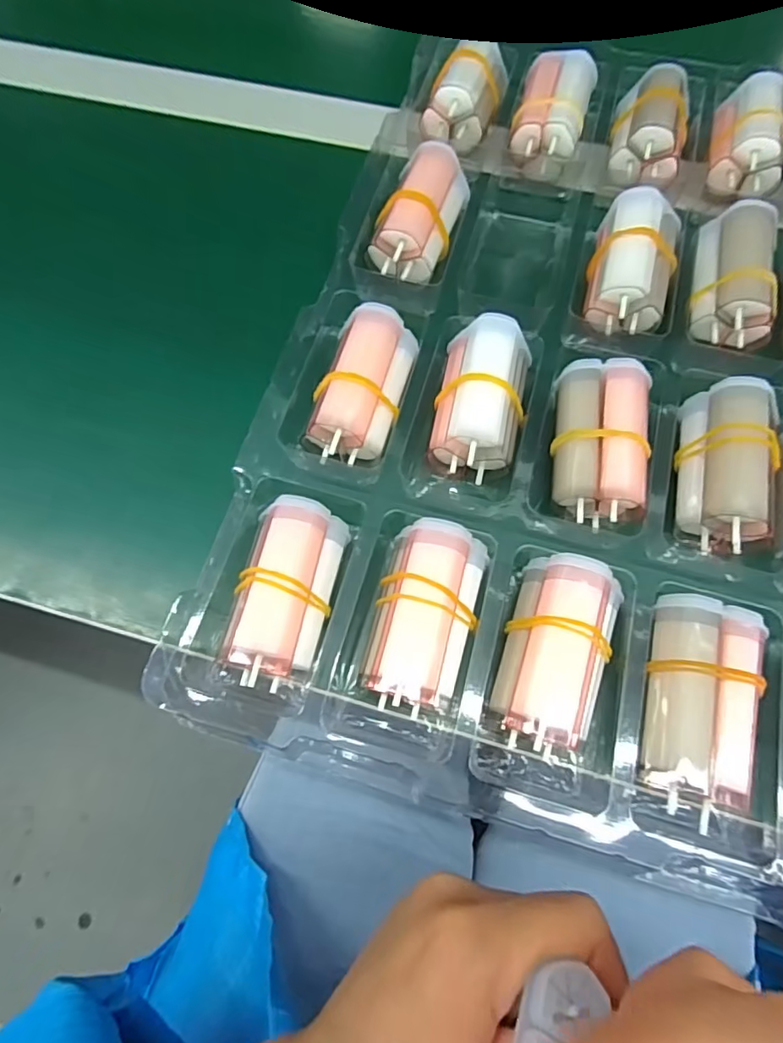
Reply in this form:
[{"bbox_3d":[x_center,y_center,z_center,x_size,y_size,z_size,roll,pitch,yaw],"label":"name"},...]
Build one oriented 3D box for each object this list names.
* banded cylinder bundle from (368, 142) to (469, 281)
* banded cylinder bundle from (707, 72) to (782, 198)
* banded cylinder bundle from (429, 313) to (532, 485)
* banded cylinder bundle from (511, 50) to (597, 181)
[{"bbox_3d":[0.016,-0.151,0.270,0.029,0.023,0.068,21,71,9],"label":"banded cylinder bundle"},{"bbox_3d":[0.185,-0.204,0.287,0.031,0.024,0.067,10,69,5],"label":"banded cylinder bundle"},{"bbox_3d":[0.039,-0.054,0.234,0.036,0.024,0.067,11,69,5],"label":"banded cylinder bundle"},{"bbox_3d":[0.087,-0.222,0.297,0.036,0.024,0.068,17,70,7],"label":"banded cylinder bundle"}]

